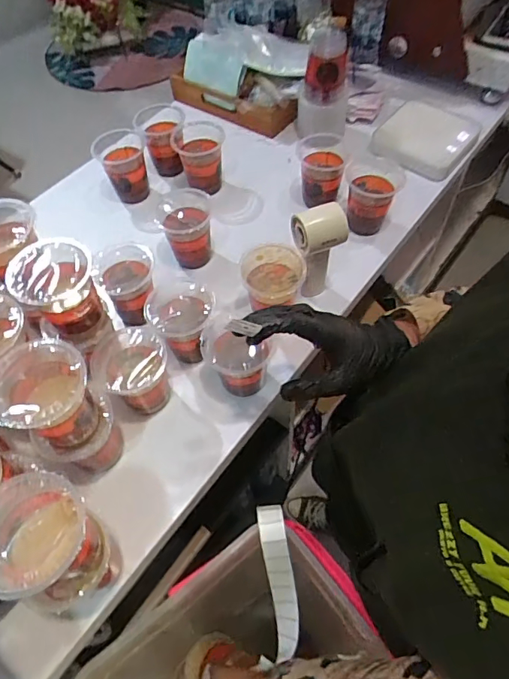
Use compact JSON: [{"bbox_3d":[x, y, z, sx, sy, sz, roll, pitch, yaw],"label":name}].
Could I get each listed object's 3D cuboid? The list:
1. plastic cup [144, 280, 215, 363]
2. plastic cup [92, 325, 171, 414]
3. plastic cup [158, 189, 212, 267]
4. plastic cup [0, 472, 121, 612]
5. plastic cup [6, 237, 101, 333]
[{"bbox_3d":[-0.095,-0.023,0.631,0.085,0.092,0.085,-1,58,2],"label":"plastic cup"},{"bbox_3d":[-0.155,0.045,0.604,0.082,0.110,0.087,-1,58,2],"label":"plastic cup"},{"bbox_3d":[-0.105,-0.168,0.737,0.078,0.094,0.086,-15,58,-7],"label":"plastic cup"},{"bbox_3d":[-0.181,0.179,0.409,0.088,0.113,0.083,-1,58,2],"label":"plastic cup"},{"bbox_3d":[-0.219,-0.056,0.547,0.077,0.086,0.078,-32,62,-16],"label":"plastic cup"}]

